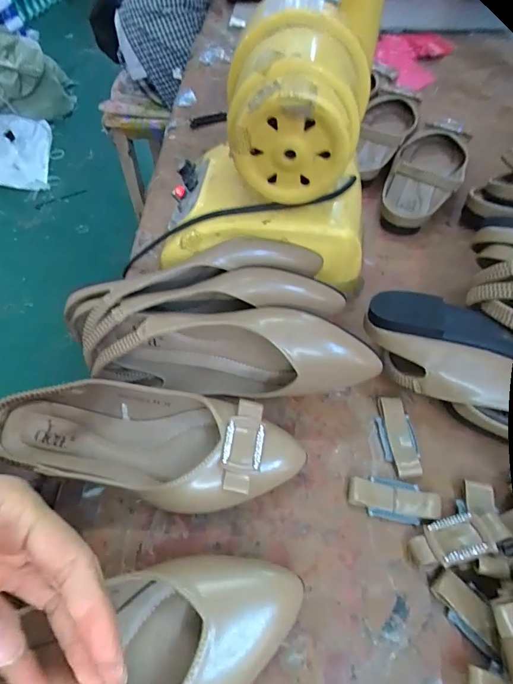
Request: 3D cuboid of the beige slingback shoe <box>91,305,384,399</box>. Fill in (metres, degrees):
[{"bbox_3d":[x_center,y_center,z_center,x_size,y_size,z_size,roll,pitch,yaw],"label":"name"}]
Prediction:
[{"bbox_3d":[-0.022,0.011,0.323,0.220,0.081,0.047,5,57,5],"label":"beige slingback shoe"}]

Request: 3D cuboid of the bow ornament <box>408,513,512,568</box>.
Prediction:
[{"bbox_3d":[0.138,0.136,0.266,0.063,0.012,0.028,-20,34,4],"label":"bow ornament"}]

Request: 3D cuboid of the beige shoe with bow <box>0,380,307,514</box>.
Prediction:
[{"bbox_3d":[-0.085,0.073,0.294,0.228,0.065,0.077,9,57,7],"label":"beige shoe with bow"}]

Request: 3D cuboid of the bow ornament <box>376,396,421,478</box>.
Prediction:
[{"bbox_3d":[0.117,0.077,0.319,0.029,0.006,0.065,-3,56,-1],"label":"bow ornament"}]

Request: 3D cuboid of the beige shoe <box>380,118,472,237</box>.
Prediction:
[{"bbox_3d":[0.209,-0.215,0.473,0.076,0.063,0.197,22,60,15],"label":"beige shoe"}]

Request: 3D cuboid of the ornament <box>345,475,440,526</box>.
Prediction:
[{"bbox_3d":[0.103,0.119,0.292,0.065,0.007,0.029,9,57,8],"label":"ornament"}]

